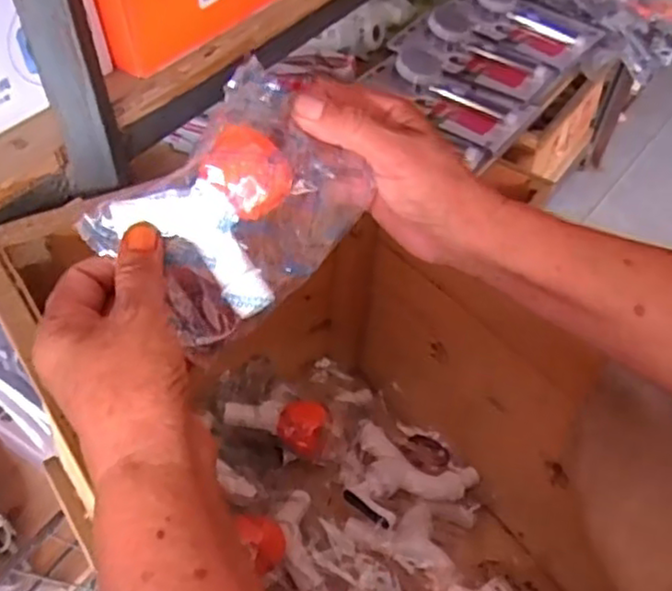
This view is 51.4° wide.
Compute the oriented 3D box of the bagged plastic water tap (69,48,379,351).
[{"bbox_3d":[-0.046,-0.047,0.339,0.084,0.054,0.121,33,59,21],"label":"bagged plastic water tap"}]

